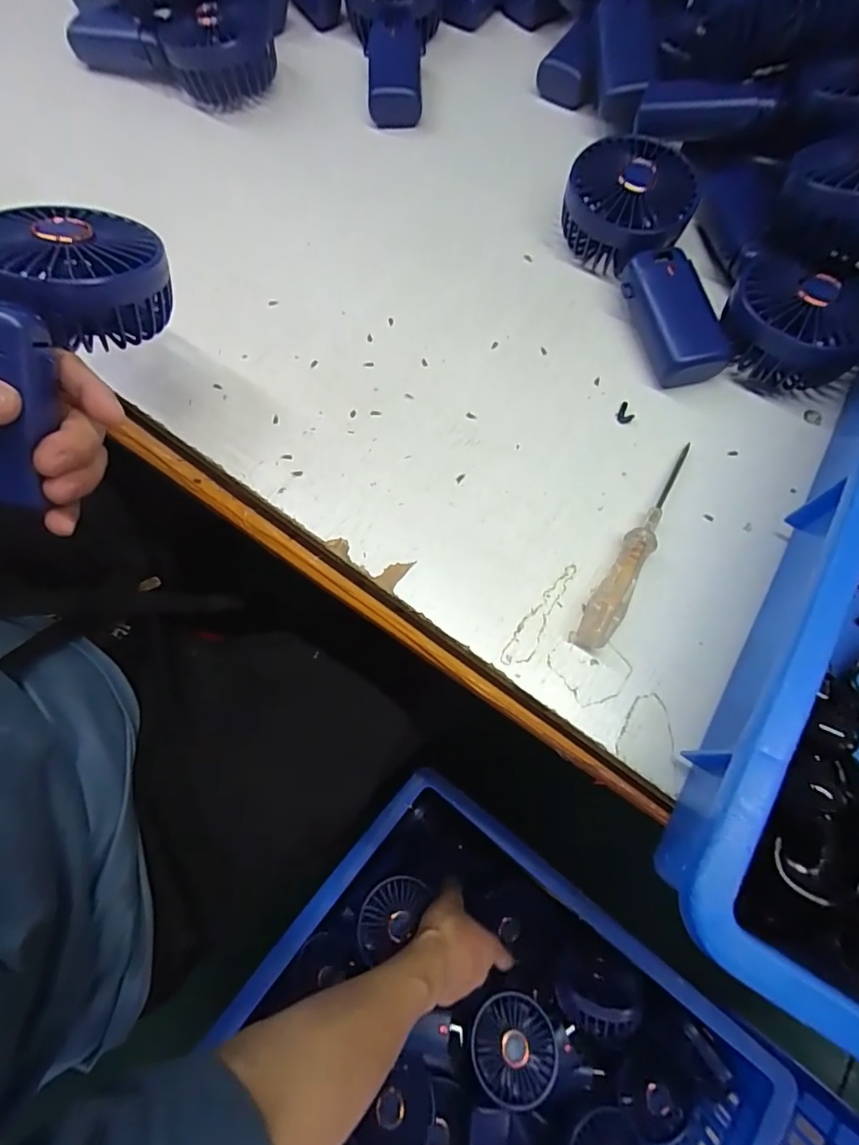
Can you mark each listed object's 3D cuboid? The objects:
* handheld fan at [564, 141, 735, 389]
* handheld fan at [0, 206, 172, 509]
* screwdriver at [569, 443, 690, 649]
[{"bbox_3d":[0.154,-0.210,0.340,0.076,0.045,0.174,-19,71,-6],"label":"handheld fan"},{"bbox_3d":[-0.190,-0.112,0.248,0.067,0.059,0.155,20,84,8],"label":"handheld fan"},{"bbox_3d":[0.121,-0.019,0.287,0.018,0.019,0.142,31,74,11],"label":"screwdriver"}]

